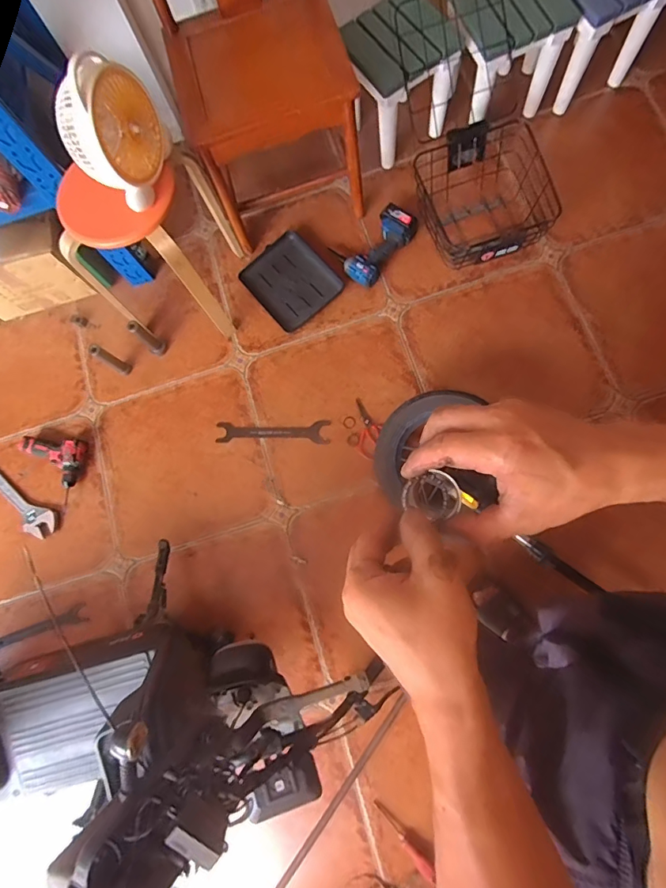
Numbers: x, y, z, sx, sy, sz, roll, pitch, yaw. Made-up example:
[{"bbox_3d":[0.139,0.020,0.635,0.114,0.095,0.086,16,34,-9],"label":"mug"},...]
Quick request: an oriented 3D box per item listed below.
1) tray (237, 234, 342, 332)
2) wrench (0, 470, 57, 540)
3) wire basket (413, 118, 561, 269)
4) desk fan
[{"bbox_3d":[-0.132,-0.507,1.399,0.230,0.031,0.275,-41,77,-4],"label":"tray"},{"bbox_3d":[-0.965,0.161,1.355,0.345,0.016,0.086,33,83,12],"label":"wrench"},{"bbox_3d":[0.443,-0.714,1.312,0.344,0.200,0.332,-15,76,3],"label":"wire basket"},{"bbox_3d":[-0.456,-0.632,0.912,0.129,0.212,0.192,11,79,8],"label":"desk fan"}]

